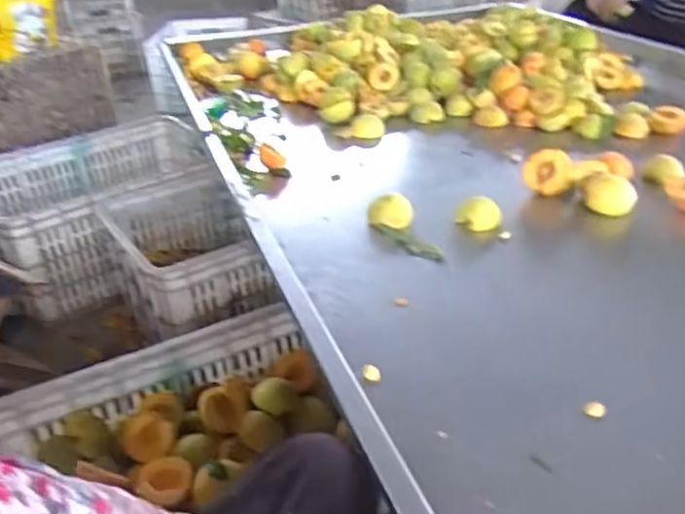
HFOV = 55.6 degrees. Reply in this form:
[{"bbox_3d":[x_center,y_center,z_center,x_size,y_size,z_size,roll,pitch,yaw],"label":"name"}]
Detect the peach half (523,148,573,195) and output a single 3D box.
[{"bbox_3d":[0.308,-0.127,0.973,0.068,0.068,0.034,9,1,19],"label":"peach half"}]

